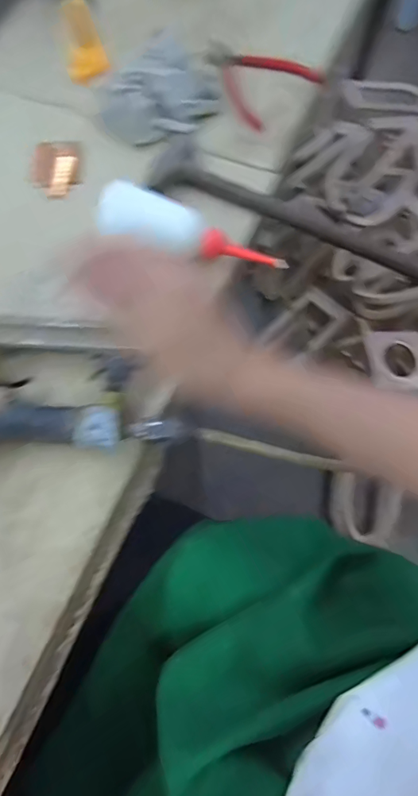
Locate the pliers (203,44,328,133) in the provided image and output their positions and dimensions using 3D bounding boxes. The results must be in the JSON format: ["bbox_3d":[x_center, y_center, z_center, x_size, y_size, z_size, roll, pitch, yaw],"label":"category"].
[{"bbox_3d":[0.049,-0.395,0.561,0.102,0.026,0.144,-40,74,-11],"label":"pliers"}]

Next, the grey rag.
[{"bbox_3d":[-0.068,-0.369,0.539,0.137,0.048,0.142,-22,72,-6],"label":"grey rag"}]

